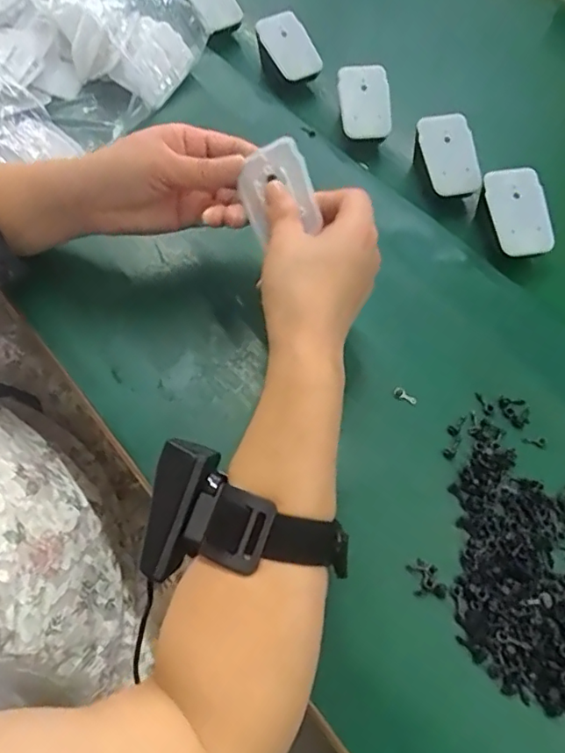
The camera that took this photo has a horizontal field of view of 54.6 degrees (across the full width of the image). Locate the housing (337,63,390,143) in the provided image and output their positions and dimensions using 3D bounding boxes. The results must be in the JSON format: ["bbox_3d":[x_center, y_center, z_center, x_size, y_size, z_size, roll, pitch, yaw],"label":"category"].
[{"bbox_3d":[0.072,-0.242,0.484,0.042,0.010,0.062,-3,99,26],"label":"housing"}]

